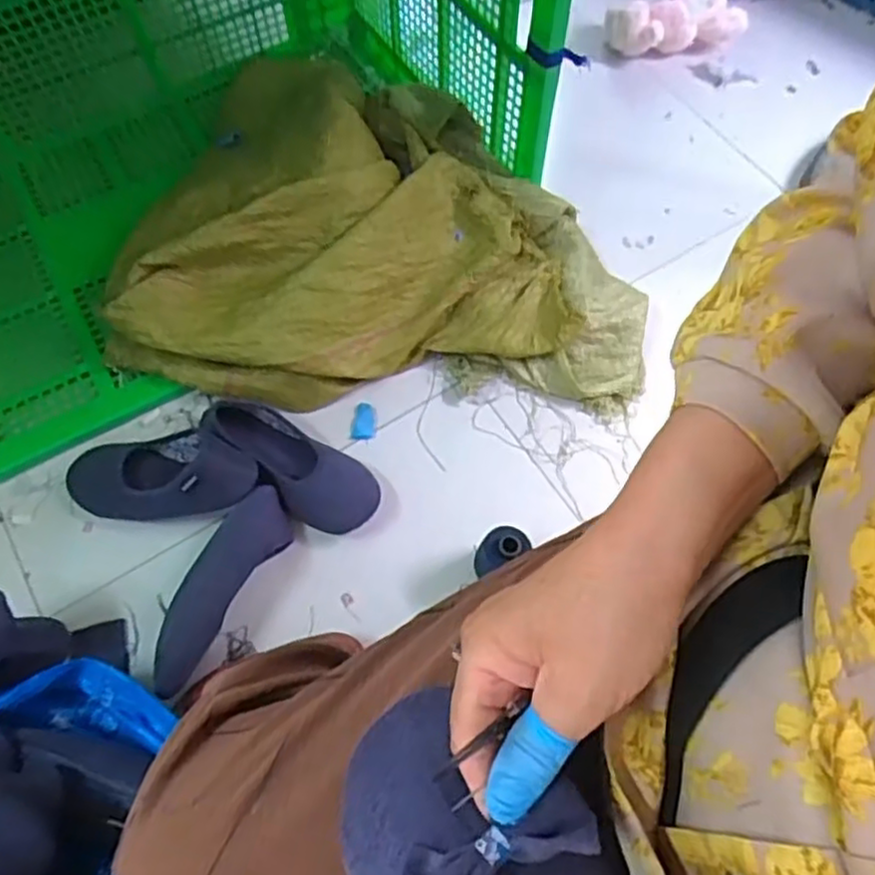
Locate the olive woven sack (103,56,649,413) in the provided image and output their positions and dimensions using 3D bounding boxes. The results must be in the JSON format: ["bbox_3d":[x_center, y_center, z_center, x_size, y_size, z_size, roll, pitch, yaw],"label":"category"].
[{"bbox_3d":[-0.074,-0.282,0.951,0.687,0.189,0.444,0,64,0],"label":"olive woven sack"}]

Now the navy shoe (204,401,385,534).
[{"bbox_3d":[-0.179,0.028,0.862,0.232,0.061,0.100,33,69,15],"label":"navy shoe"}]

